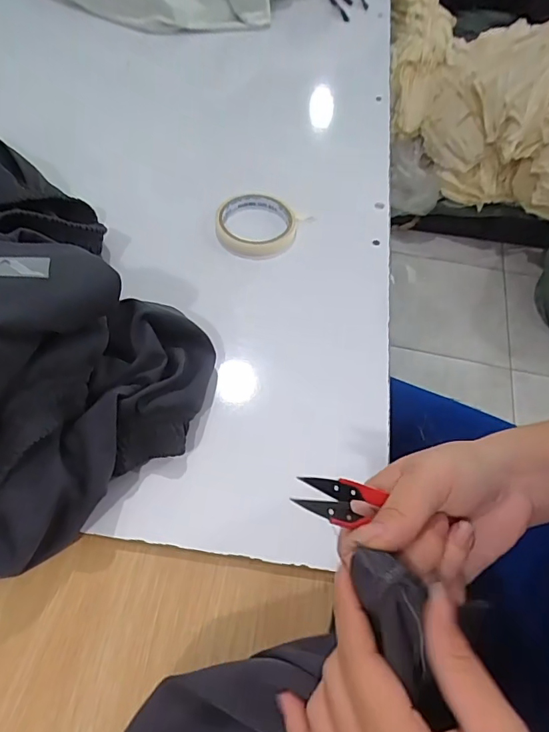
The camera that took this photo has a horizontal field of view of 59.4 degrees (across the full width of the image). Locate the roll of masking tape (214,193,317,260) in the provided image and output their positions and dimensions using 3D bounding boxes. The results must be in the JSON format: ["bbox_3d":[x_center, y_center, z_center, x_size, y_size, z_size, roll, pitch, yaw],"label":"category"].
[{"bbox_3d":[-0.020,-0.159,0.545,0.091,0.022,0.091,1,56,-2],"label":"roll of masking tape"}]

